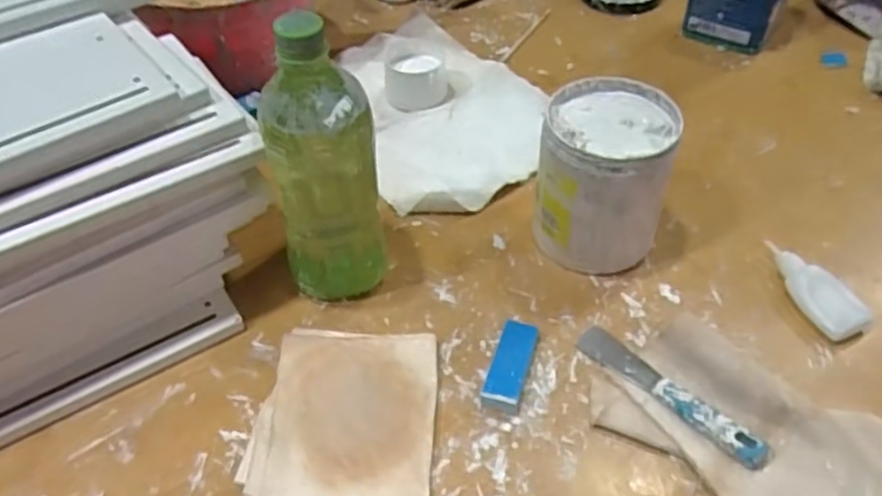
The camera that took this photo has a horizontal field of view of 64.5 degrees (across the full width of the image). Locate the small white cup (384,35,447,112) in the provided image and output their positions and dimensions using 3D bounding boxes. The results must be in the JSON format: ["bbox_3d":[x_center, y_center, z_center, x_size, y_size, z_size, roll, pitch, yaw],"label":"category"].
[{"bbox_3d":[-0.025,-0.180,0.721,0.061,0.040,0.069,0,49,1],"label":"small white cup"}]

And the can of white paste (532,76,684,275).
[{"bbox_3d":[0.126,-0.052,0.551,0.095,0.120,0.104,-1,49,1],"label":"can of white paste"}]

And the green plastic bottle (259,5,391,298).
[{"bbox_3d":[-0.083,-0.052,0.487,0.078,0.206,0.065,-7,49,-4],"label":"green plastic bottle"}]

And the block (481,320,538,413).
[{"bbox_3d":[0.049,0.082,0.492,0.026,0.013,0.069,13,51,13],"label":"block"}]

